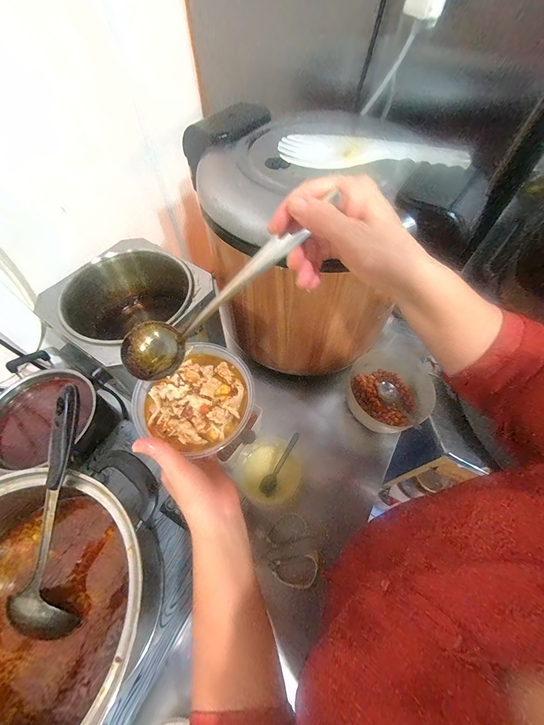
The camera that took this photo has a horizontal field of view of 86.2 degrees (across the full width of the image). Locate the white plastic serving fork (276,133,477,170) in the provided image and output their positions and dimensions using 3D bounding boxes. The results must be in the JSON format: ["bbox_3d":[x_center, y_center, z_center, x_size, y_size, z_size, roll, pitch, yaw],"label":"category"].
[{"bbox_3d":[0.135,-0.293,0.402,0.248,0.024,0.077,6,52,6],"label":"white plastic serving fork"}]

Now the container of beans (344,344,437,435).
[{"bbox_3d":[0.237,0.053,0.584,0.166,0.072,0.152,22,56,18],"label":"container of beans"}]

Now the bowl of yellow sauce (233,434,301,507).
[{"bbox_3d":[-0.005,0.195,0.528,0.112,0.046,0.106,-1,52,1],"label":"bowl of yellow sauce"}]

